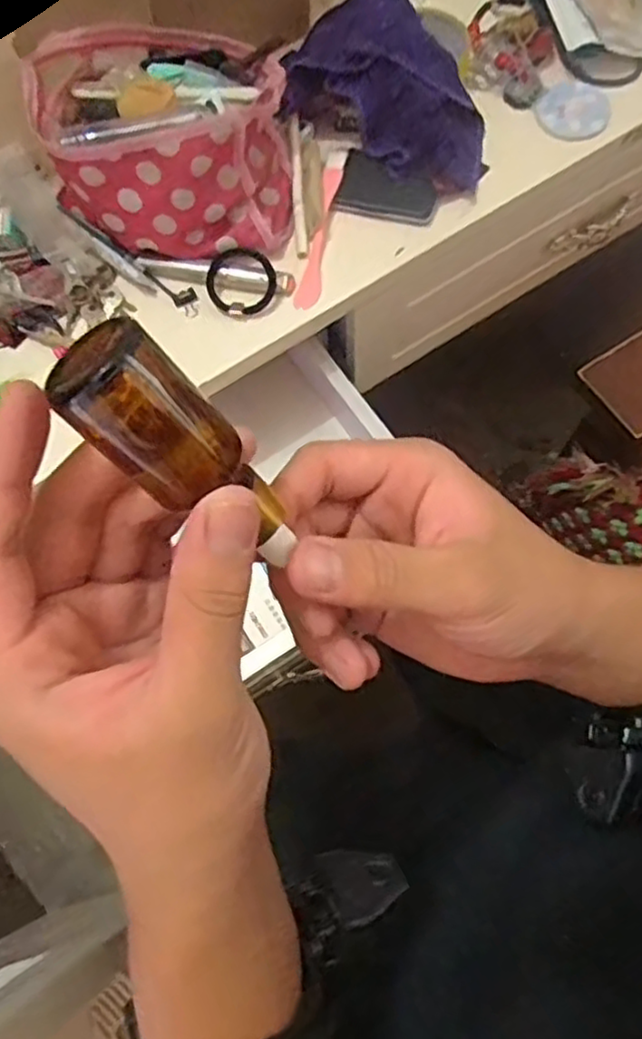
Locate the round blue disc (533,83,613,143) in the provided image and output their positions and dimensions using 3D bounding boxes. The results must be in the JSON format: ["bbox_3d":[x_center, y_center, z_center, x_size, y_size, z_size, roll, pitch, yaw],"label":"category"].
[{"bbox_3d":[0.219,-0.352,0.599,0.060,0.007,0.065,-1,71,2],"label":"round blue disc"}]

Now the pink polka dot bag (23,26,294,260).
[{"bbox_3d":[-0.118,-0.297,0.550,0.184,0.100,0.163,-1,71,2],"label":"pink polka dot bag"}]

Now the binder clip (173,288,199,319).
[{"bbox_3d":[-0.107,-0.174,0.560,0.018,0.004,0.025,-30,72,-8],"label":"binder clip"}]

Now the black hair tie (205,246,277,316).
[{"bbox_3d":[-0.063,-0.187,0.546,0.053,0.013,0.053,0,94,3],"label":"black hair tie"}]

